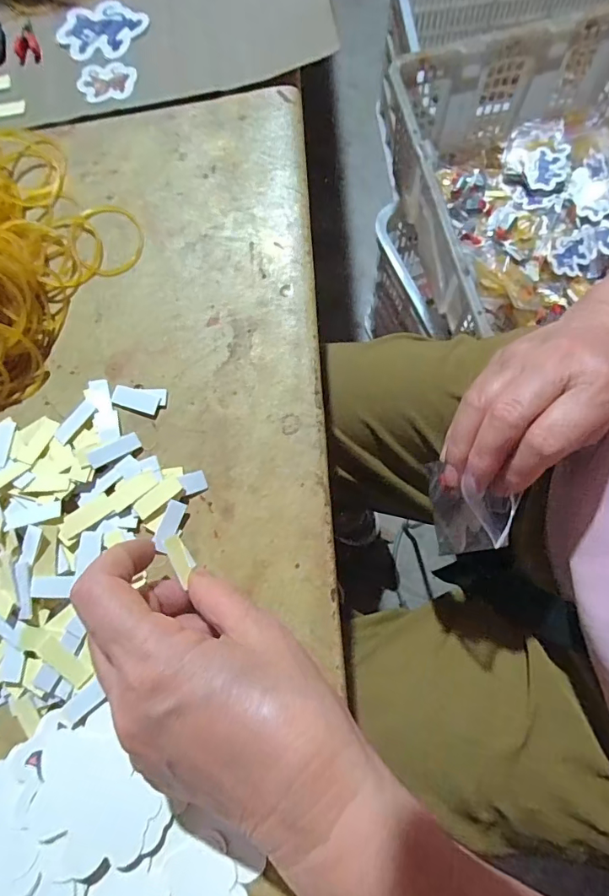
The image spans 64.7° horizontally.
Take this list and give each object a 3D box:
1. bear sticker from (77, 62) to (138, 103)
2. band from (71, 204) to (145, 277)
[{"bbox_3d":[-0.135,-0.251,0.327,0.041,0.004,0.030,-1,76,1],"label":"bear sticker"},{"bbox_3d":[-0.125,-0.132,0.304,0.045,0.004,0.052,-27,77,-5],"label":"band"}]

